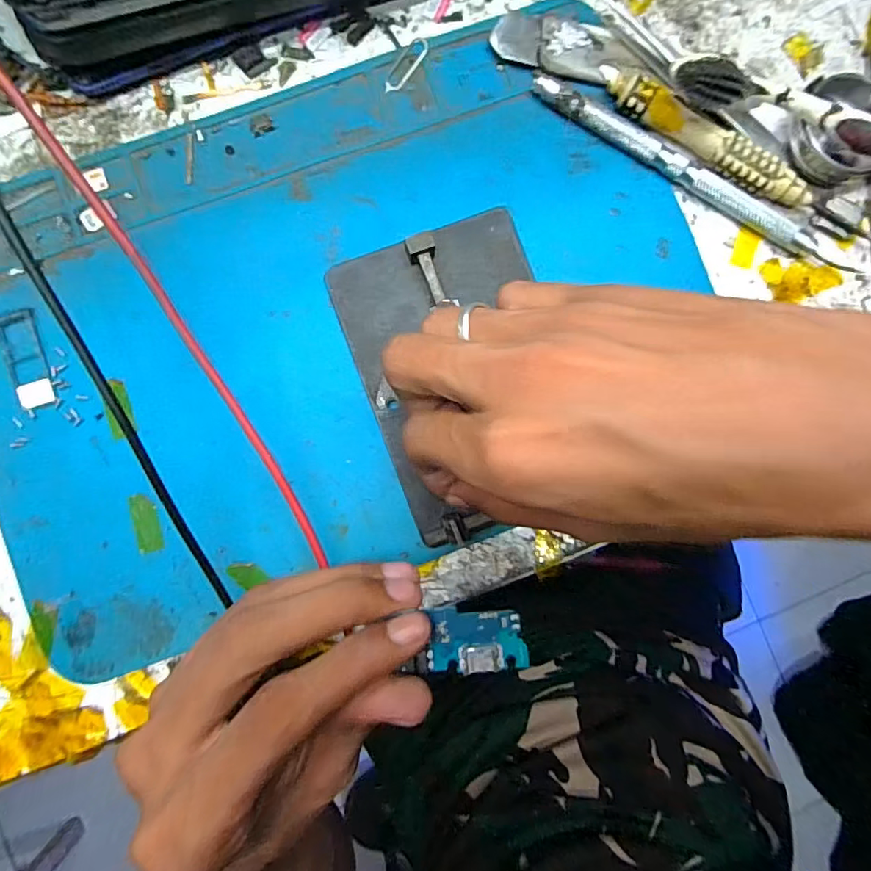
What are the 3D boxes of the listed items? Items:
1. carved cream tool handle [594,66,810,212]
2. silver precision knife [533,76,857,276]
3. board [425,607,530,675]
[{"bbox_3d":[0.108,-0.119,0.205,0.096,0.013,0.013,32,88,-1],"label":"carved cream tool handle"},{"bbox_3d":[0.107,-0.105,0.207,0.150,0.009,0.011,28,88,-1],"label":"silver precision knife"},{"bbox_3d":[0.012,0.059,0.144,0.028,0.004,0.017,0,80,8],"label":"board"}]

